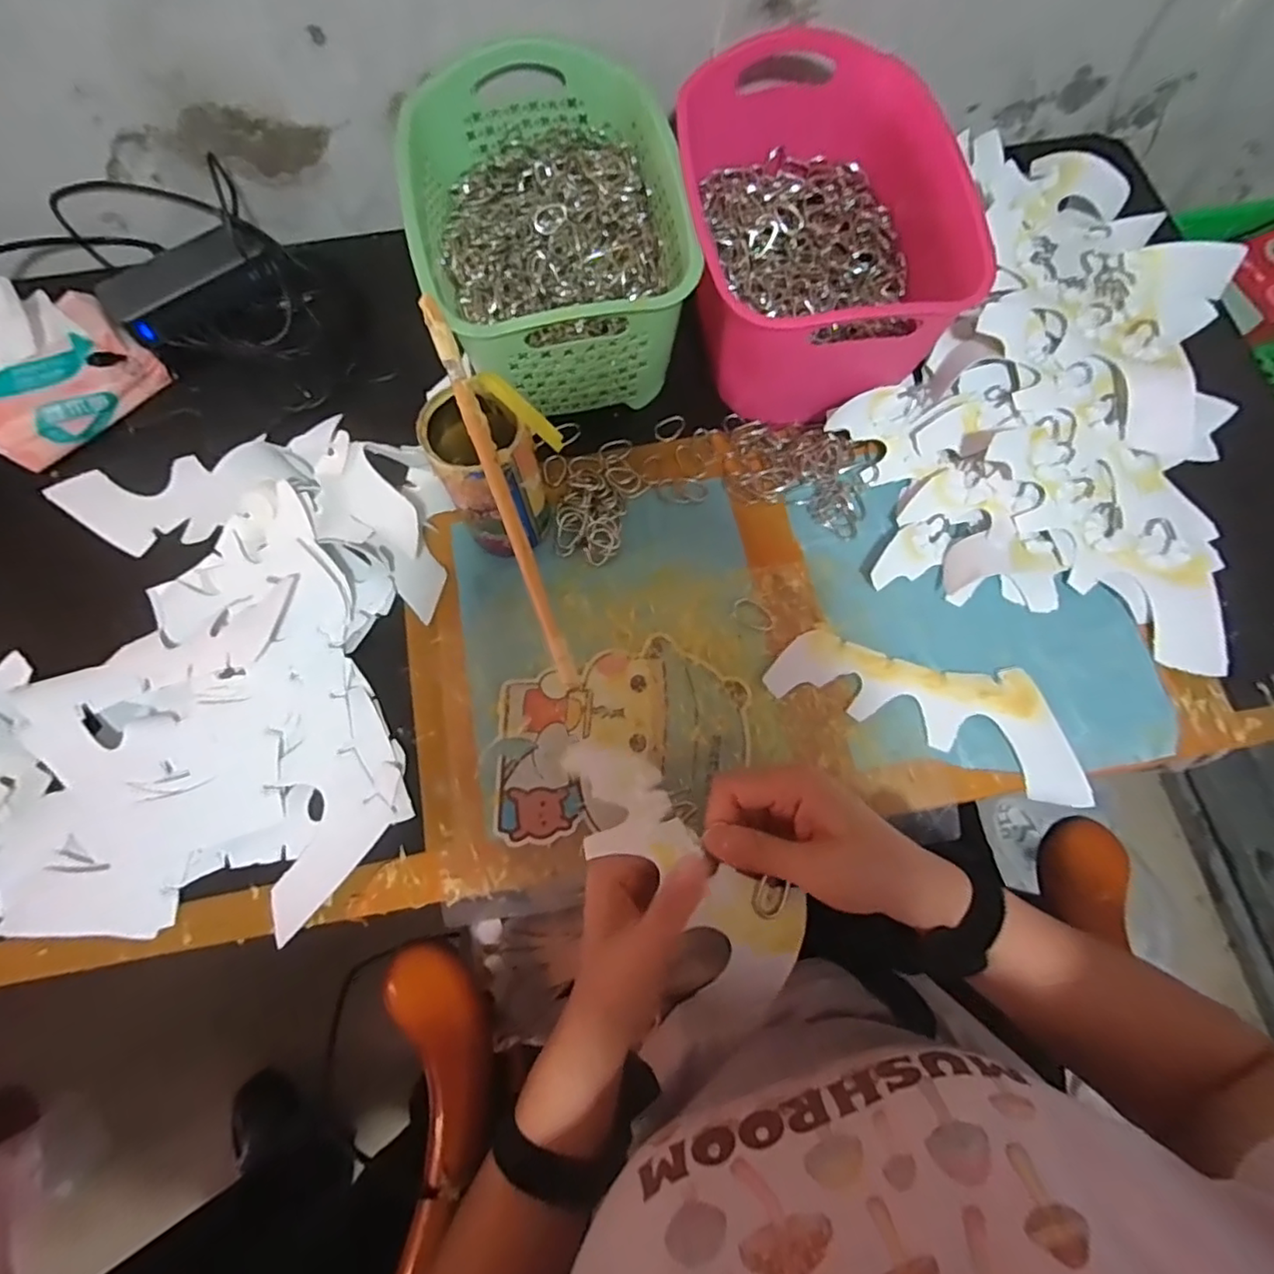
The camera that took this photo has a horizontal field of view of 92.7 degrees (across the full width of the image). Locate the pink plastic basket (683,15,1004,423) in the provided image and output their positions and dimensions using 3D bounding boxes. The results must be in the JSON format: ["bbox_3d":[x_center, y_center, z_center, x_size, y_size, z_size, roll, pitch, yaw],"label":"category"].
[{"bbox_3d":[0.132,-0.316,0.483,0.196,0.122,0.280,-5,73,-2],"label":"pink plastic basket"}]

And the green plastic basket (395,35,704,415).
[{"bbox_3d":[-0.067,-0.314,0.487,0.191,0.118,0.262,-9,73,-3],"label":"green plastic basket"}]

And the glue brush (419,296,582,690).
[{"bbox_3d":[-0.082,-0.095,0.349,0.012,0.006,0.268,-21,74,-7],"label":"glue brush"}]

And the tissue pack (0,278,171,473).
[{"bbox_3d":[-0.470,-0.213,0.475,0.108,0.070,0.131,39,76,11],"label":"tissue pack"}]

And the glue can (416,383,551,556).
[{"bbox_3d":[-0.096,-0.109,0.416,0.070,0.127,0.063,-13,73,-4],"label":"glue can"}]

